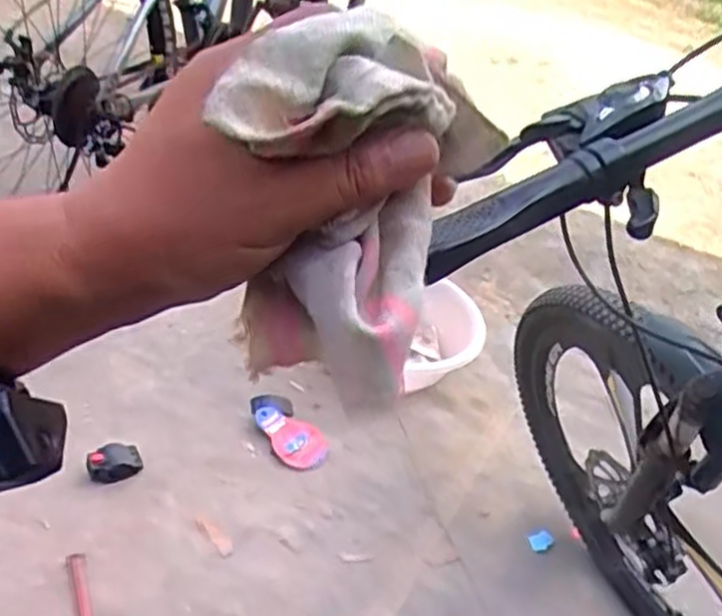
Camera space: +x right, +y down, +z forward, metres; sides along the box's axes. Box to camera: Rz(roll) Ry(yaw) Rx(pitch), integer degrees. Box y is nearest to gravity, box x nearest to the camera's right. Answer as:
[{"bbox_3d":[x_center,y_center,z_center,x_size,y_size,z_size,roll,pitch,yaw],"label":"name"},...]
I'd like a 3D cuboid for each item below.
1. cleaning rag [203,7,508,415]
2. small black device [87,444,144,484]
[{"bbox_3d":[-0.004,-0.024,0.271,0.083,0.141,0.065,6,32,2],"label":"cleaning rag"},{"bbox_3d":[-0.346,0.218,1.069,0.071,0.038,0.045,-6,34,-17],"label":"small black device"}]

